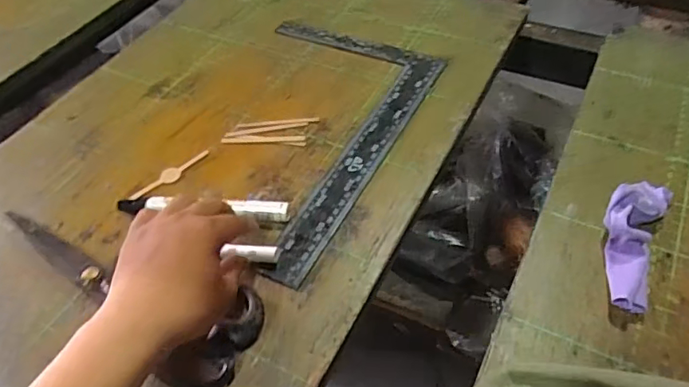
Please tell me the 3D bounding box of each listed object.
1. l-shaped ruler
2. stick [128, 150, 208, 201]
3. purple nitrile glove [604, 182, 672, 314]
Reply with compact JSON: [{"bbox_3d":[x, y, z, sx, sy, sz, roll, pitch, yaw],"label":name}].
[{"bbox_3d":[-0.049,-0.068,0.523,0.201,0.004,0.317,19,52,21],"label":"l-shaped ruler"},{"bbox_3d":[-0.157,-0.017,0.488,0.019,0.004,0.080,31,57,29],"label":"stick"},{"bbox_3d":[0.209,0.031,0.392,0.040,0.030,0.126,21,53,22],"label":"purple nitrile glove"}]

